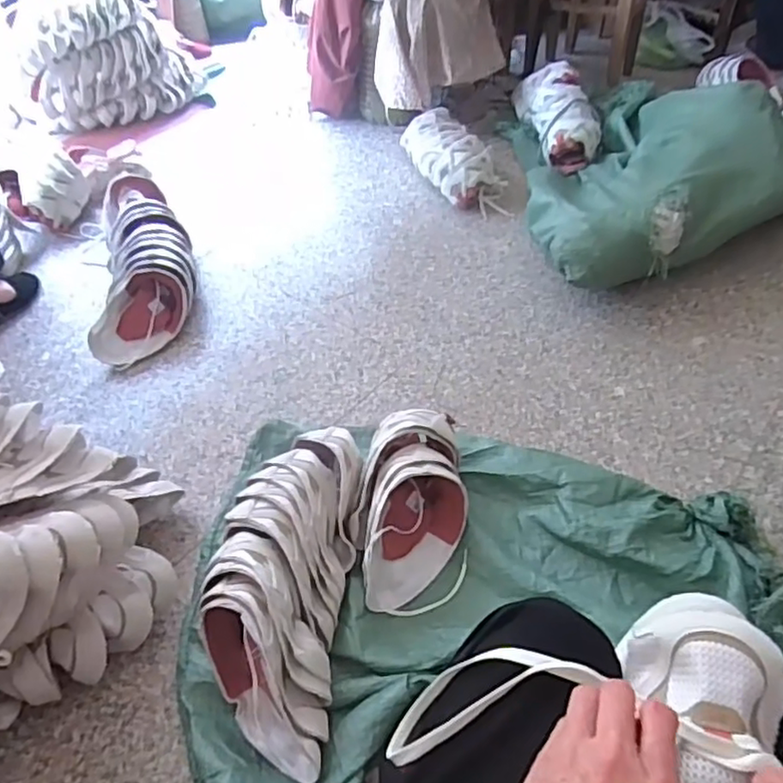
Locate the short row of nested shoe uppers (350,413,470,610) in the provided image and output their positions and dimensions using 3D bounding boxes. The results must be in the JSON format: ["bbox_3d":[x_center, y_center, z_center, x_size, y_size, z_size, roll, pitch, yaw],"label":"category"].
[{"bbox_3d":[0.028,0.180,1.032,0.179,0.153,0.299,-6,47,2],"label":"short row of nested shoe uppers"}]

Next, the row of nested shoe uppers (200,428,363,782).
[{"bbox_3d":[-0.152,0.276,0.936,0.180,0.168,0.475,-2,47,5],"label":"row of nested shoe uppers"}]

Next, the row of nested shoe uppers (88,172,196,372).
[{"bbox_3d":[-0.629,-0.349,1.662,0.258,0.141,0.675,-12,47,-5],"label":"row of nested shoe uppers"}]

